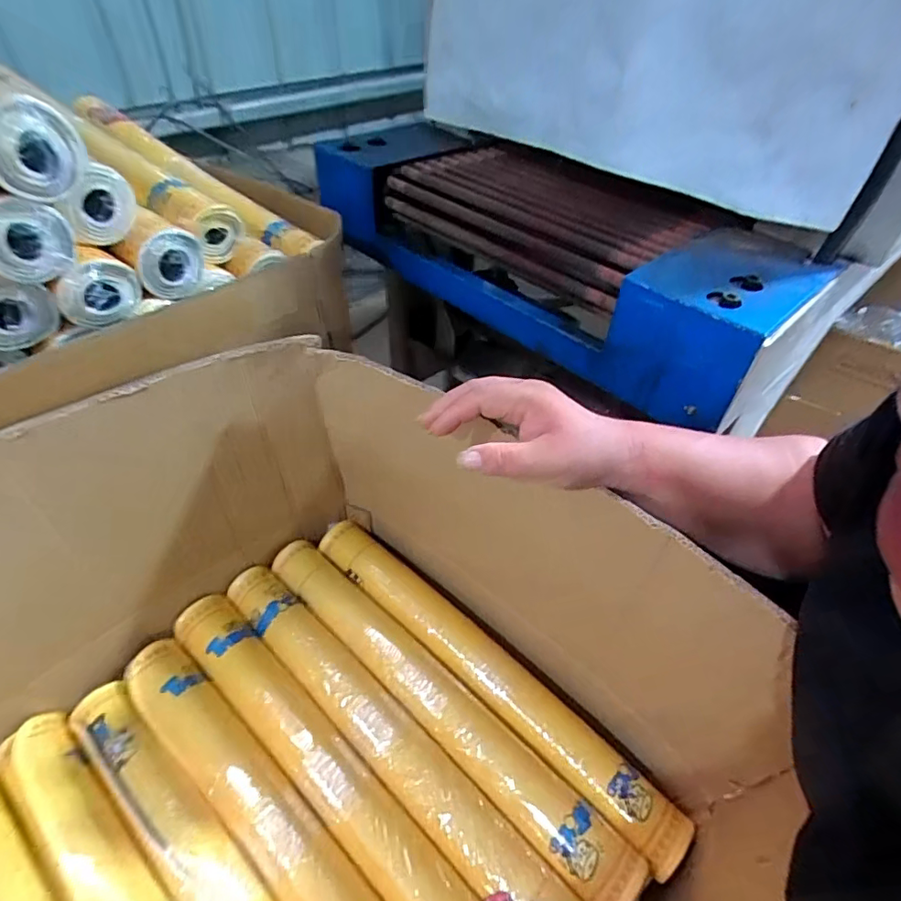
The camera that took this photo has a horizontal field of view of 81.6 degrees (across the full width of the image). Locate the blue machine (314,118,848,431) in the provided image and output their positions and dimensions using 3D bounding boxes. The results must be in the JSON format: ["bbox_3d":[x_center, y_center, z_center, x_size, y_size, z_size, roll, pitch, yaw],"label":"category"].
[{"bbox_3d":[0.104,-0.267,0.671,0.233,0.117,0.629,-34,56,-31],"label":"blue machine"}]

